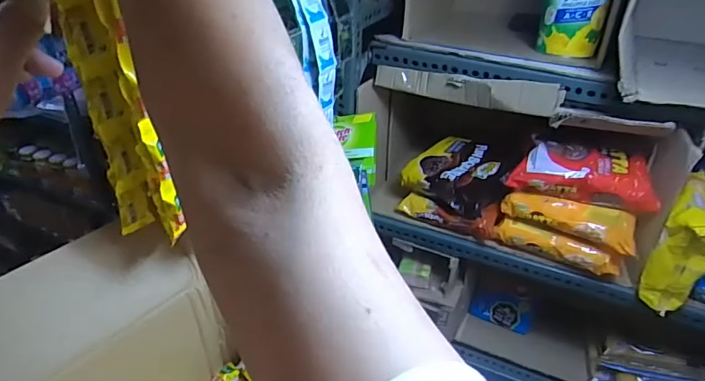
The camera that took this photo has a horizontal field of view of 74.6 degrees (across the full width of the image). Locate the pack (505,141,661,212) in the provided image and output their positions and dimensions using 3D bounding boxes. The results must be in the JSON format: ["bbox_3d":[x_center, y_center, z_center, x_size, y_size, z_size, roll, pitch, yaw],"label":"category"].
[{"bbox_3d":[0.395,-0.030,0.794,0.217,0.064,0.098,14,36,19],"label":"pack"}]

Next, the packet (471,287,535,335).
[{"bbox_3d":[0.380,0.287,1.169,0.146,0.105,0.046,14,36,19],"label":"packet"}]

